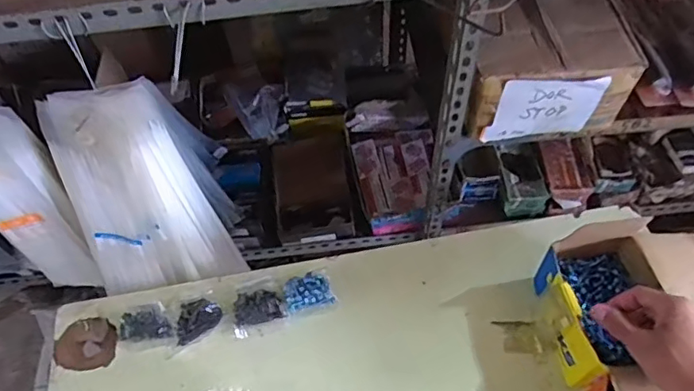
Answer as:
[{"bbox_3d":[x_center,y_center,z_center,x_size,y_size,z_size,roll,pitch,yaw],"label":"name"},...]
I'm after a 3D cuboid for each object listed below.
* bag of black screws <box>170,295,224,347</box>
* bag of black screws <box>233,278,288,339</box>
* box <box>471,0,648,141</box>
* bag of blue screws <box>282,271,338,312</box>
[{"bbox_3d":[-0.189,0.155,0.700,0.061,0.015,0.053,-15,59,-7],"label":"bag of black screws"},{"bbox_3d":[-0.116,0.140,0.703,0.066,0.013,0.058,-23,60,-12],"label":"bag of black screws"},{"bbox_3d":[0.264,-0.181,0.752,0.203,0.119,0.155,-6,58,-2],"label":"box"},{"bbox_3d":[-0.049,0.121,0.701,0.059,0.014,0.047,-19,60,-10],"label":"bag of blue screws"}]

